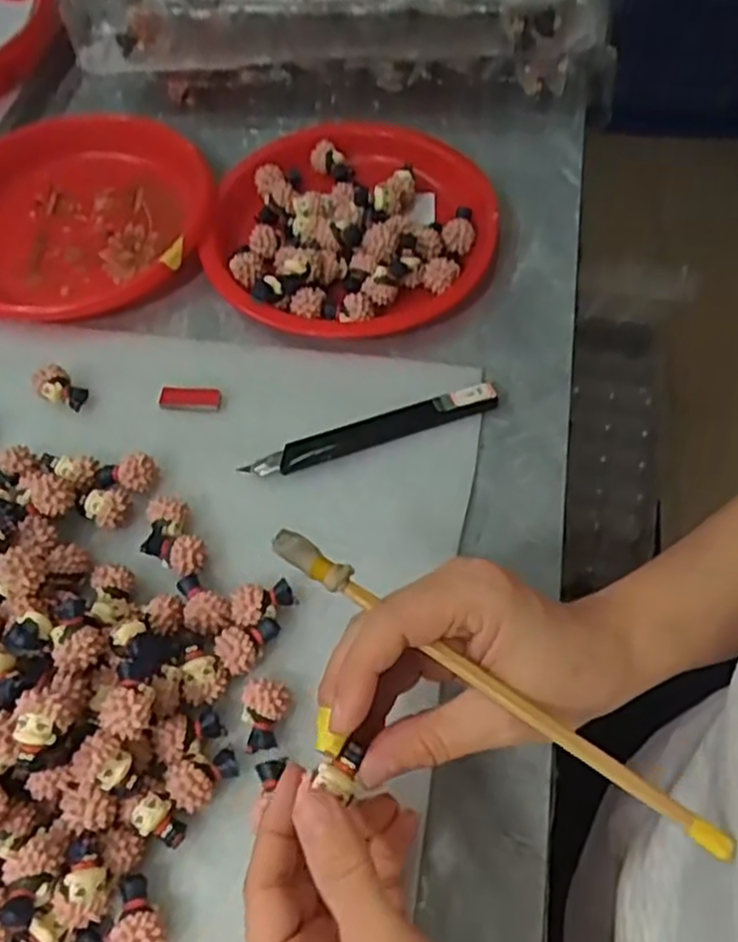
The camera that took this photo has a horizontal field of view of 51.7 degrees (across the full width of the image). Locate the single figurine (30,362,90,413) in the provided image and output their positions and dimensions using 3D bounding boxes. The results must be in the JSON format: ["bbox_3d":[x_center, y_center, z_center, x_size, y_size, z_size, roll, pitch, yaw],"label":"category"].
[{"bbox_3d":[-0.172,-0.046,0.421,0.029,0.015,0.018,23,62,15],"label":"single figurine"}]

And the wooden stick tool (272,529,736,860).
[{"bbox_3d":[0.040,0.073,0.264,0.182,0.007,0.010,33,63,15],"label":"wooden stick tool"}]

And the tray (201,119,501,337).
[{"bbox_3d":[-0.012,-0.154,0.469,0.174,0.028,0.172,-1,59,2],"label":"tray"}]

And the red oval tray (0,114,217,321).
[{"bbox_3d":[-0.190,-0.168,0.487,0.173,0.027,0.146,-8,59,-3],"label":"red oval tray"}]

